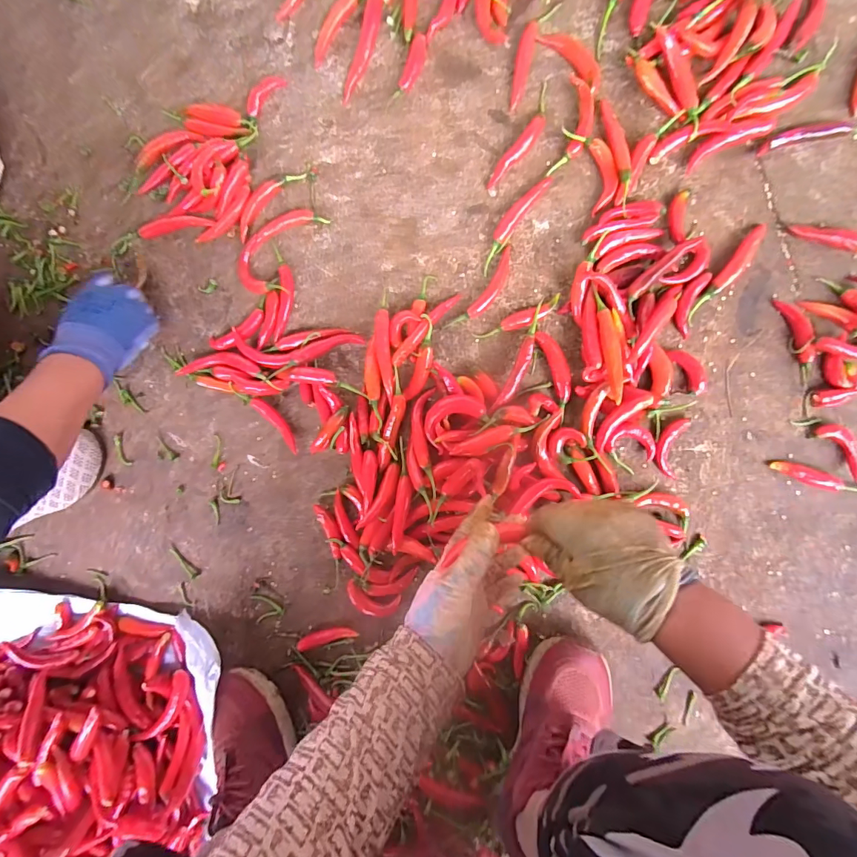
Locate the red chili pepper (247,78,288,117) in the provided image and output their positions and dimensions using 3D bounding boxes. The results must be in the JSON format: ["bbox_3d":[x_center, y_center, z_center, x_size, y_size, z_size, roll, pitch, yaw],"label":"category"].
[{"bbox_3d":[-0.210,-0.426,0.543,0.030,0.010,0.062,44,95,4],"label":"red chili pepper"}]

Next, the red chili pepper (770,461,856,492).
[{"bbox_3d":[0.440,0.059,0.474,0.106,0.015,0.017,19,93,5],"label":"red chili pepper"}]

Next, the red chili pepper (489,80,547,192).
[{"bbox_3d":[0.114,-0.347,0.508,0.027,0.013,0.132,33,94,5],"label":"red chili pepper"}]

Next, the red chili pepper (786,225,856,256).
[{"bbox_3d":[0.446,-0.212,0.474,0.087,0.013,0.020,18,92,5],"label":"red chili pepper"}]

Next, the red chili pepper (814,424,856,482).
[{"bbox_3d":[0.465,0.026,0.471,0.028,0.016,0.078,-39,87,5],"label":"red chili pepper"}]

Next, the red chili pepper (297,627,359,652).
[{"bbox_3d":[-0.129,0.266,0.546,0.078,0.010,0.019,-18,89,6],"label":"red chili pepper"}]

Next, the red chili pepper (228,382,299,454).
[{"bbox_3d":[-0.205,-0.016,0.544,0.118,0.021,0.021,43,95,4],"label":"red chili pepper"}]

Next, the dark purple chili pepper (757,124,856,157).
[{"bbox_3d":[0.442,-0.329,0.470,0.143,0.019,0.022,-7,90,6],"label":"dark purple chili pepper"}]

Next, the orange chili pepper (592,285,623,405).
[{"bbox_3d":[0.202,-0.093,0.470,0.019,0.022,0.126,-7,90,6],"label":"orange chili pepper"}]

